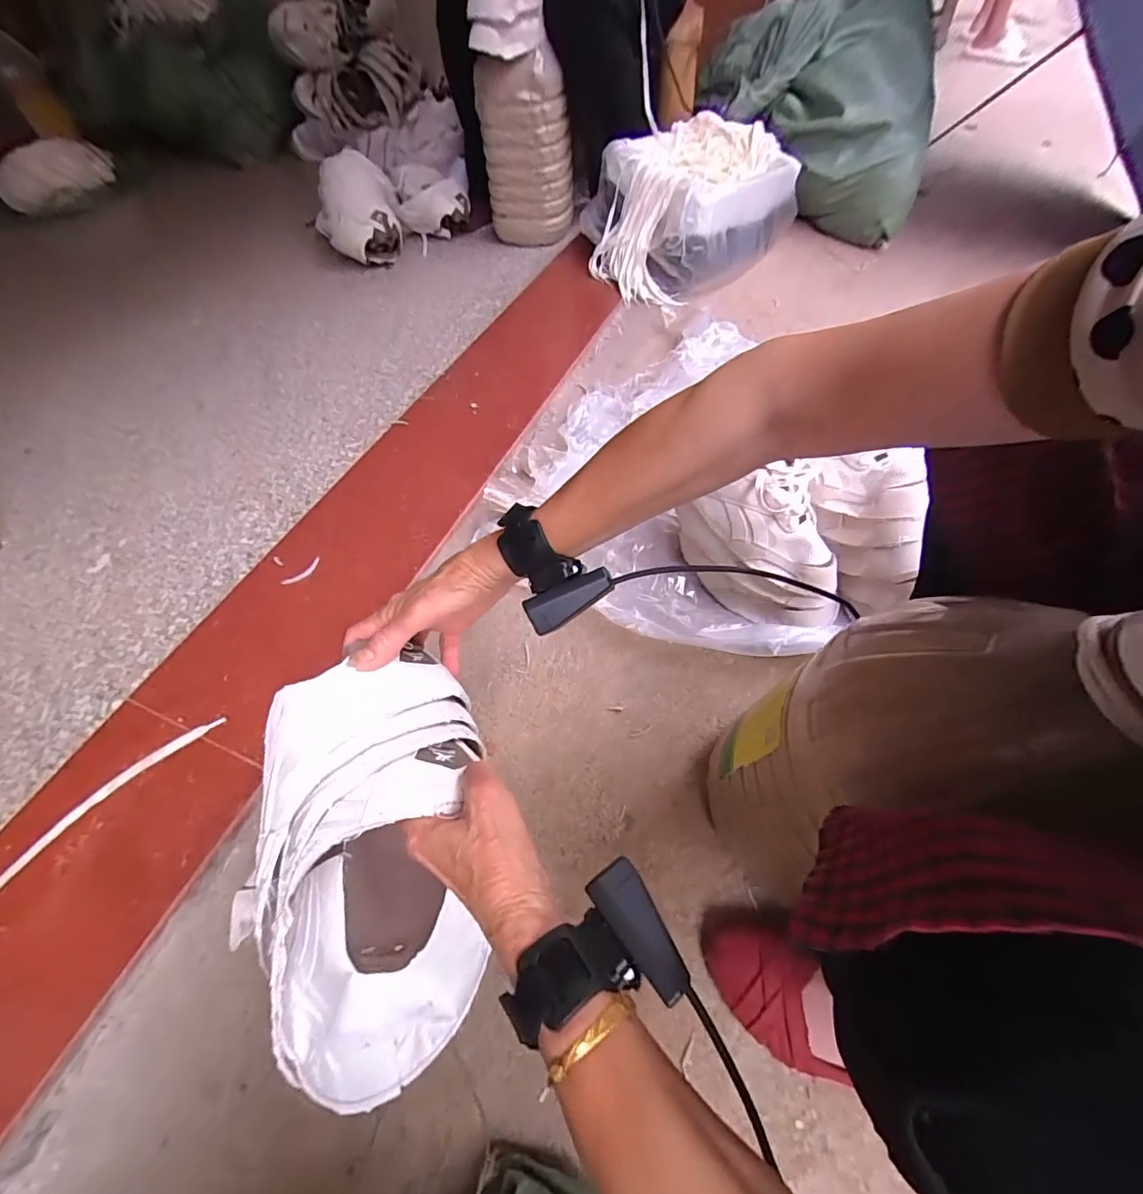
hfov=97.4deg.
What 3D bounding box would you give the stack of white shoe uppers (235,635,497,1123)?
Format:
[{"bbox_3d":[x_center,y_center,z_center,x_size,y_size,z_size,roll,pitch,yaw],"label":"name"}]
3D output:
[{"bbox_3d":[-0.140,0.192,0.352,0.127,0.123,0.278,0,96,2],"label":"stack of white shoe uppers"}]

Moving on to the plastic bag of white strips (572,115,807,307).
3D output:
[{"bbox_3d":[0.262,-0.829,1.073,0.484,0.202,0.278,-36,60,-19],"label":"plastic bag of white strips"}]

